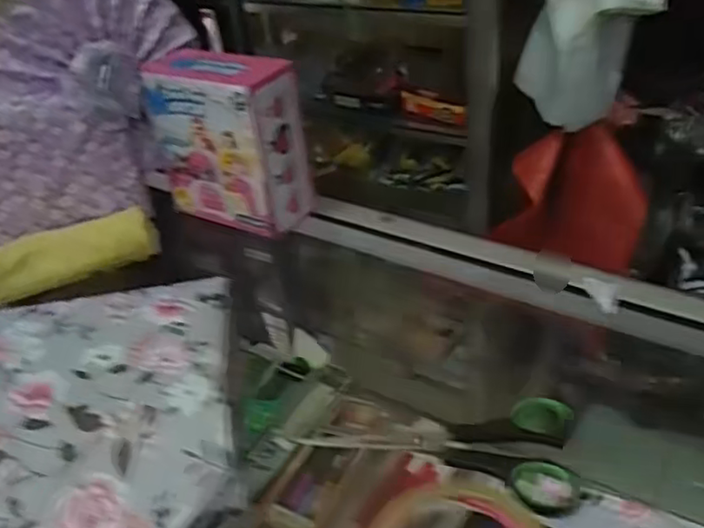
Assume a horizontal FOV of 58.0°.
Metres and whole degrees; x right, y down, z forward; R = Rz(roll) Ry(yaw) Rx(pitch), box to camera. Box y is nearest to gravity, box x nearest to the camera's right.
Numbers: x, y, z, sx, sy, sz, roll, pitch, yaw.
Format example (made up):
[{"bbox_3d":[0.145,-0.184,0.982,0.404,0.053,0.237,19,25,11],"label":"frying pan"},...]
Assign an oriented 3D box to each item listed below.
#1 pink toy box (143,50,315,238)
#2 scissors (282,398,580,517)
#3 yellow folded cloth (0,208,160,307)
[{"bbox_3d":[-0.111,-0.111,0.571,0.140,0.140,0.065,15,42,27],"label":"pink toy box"},{"bbox_3d":[0.052,0.098,0.376,0.157,0.012,0.070,9,40,21],"label":"scissors"},{"bbox_3d":[-0.255,-0.002,0.539,0.173,0.041,0.034,-21,39,-18],"label":"yellow folded cloth"}]

